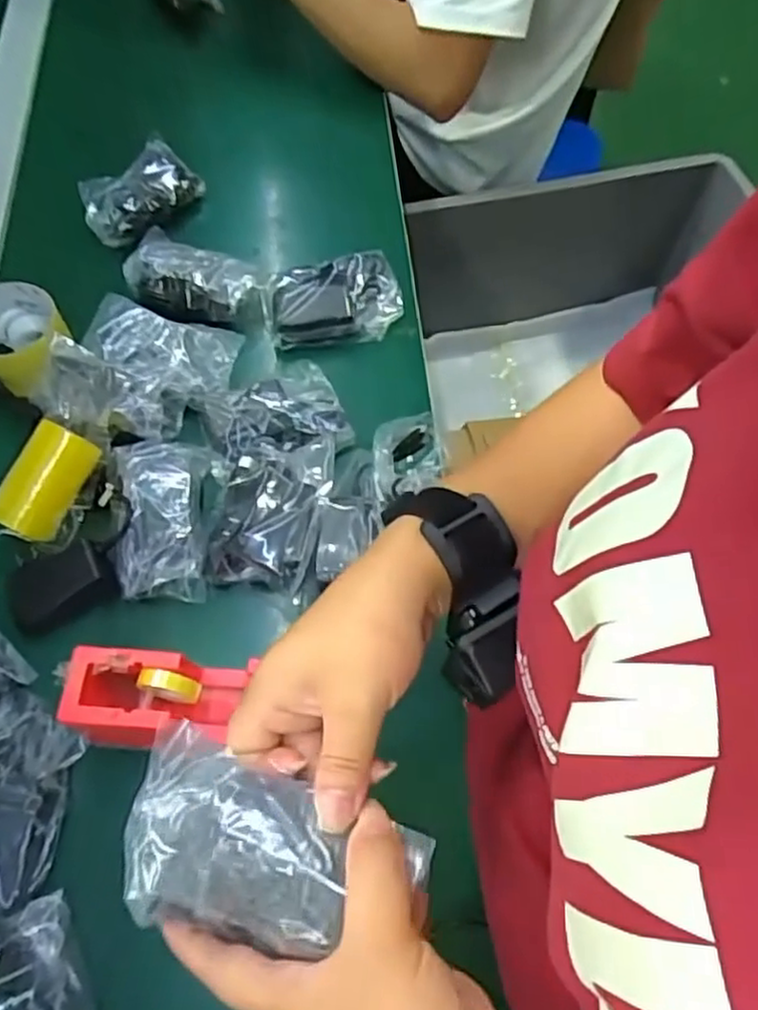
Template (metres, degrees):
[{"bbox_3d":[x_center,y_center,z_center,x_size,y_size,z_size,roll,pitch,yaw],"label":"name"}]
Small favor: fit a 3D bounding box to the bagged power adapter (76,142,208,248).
[{"bbox_3d":[-0.244,-0.320,0.733,0.084,0.029,0.120,43,70,16],"label":"bagged power adapter"}]

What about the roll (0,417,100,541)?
[{"bbox_3d":[-0.249,-0.020,0.542,0.050,0.037,0.093,17,65,6],"label":"roll"}]

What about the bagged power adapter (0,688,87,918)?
[{"bbox_3d":[-0.242,0.182,0.451,0.076,0.036,0.124,10,65,3],"label":"bagged power adapter"}]

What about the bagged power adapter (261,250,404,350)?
[{"bbox_3d":[-0.044,-0.192,0.665,0.124,0.041,0.070,-11,65,-7],"label":"bagged power adapter"}]

